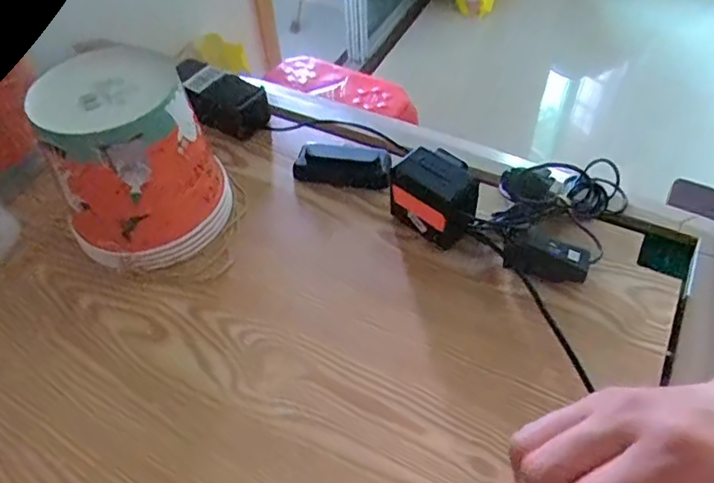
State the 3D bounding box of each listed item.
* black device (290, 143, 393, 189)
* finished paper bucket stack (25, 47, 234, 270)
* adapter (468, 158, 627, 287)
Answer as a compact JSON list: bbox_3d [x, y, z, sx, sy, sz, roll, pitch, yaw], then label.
[{"bbox_3d":[-0.015,-0.087,0.646,0.110,0.025,0.051,9,50,11],"label":"black device"},{"bbox_3d":[-0.213,-0.077,0.559,0.152,0.157,0.144,-21,51,-15],"label":"finished paper bucket stack"},{"bbox_3d":[0.200,-0.039,0.578,0.120,0.046,0.172,22,53,20],"label":"adapter"}]

